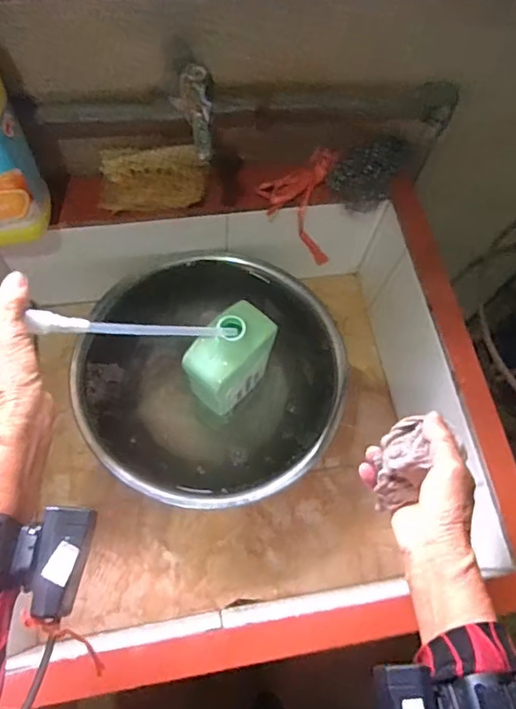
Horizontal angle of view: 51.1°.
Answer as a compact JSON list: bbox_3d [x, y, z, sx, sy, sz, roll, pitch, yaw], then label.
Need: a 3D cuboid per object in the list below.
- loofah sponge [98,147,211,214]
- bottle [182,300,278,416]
[{"bbox_3d":[-0.126,-0.214,0.646,0.128,0.052,0.065,-4,63,-2],"label":"loofah sponge"},{"bbox_3d":[-0.033,0.006,0.608,0.055,0.129,0.110,40,70,18],"label":"bottle"}]

